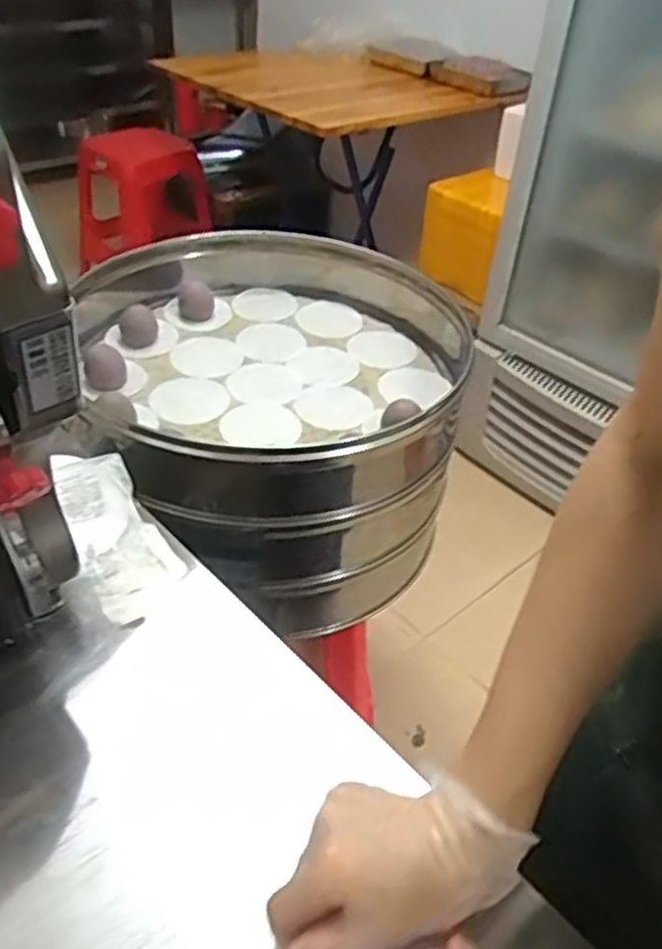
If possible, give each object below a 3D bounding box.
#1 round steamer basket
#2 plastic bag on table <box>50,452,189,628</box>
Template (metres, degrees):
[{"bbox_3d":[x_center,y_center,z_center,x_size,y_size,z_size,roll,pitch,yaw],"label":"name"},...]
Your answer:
[{"bbox_3d":[-0.066,-0.081,1.024,0.461,0.306,0.502,2,39,-2],"label":"round steamer basket"},{"bbox_3d":[-0.177,0.042,0.612,0.068,0.026,0.158,-18,57,-28],"label":"plastic bag on table"}]

